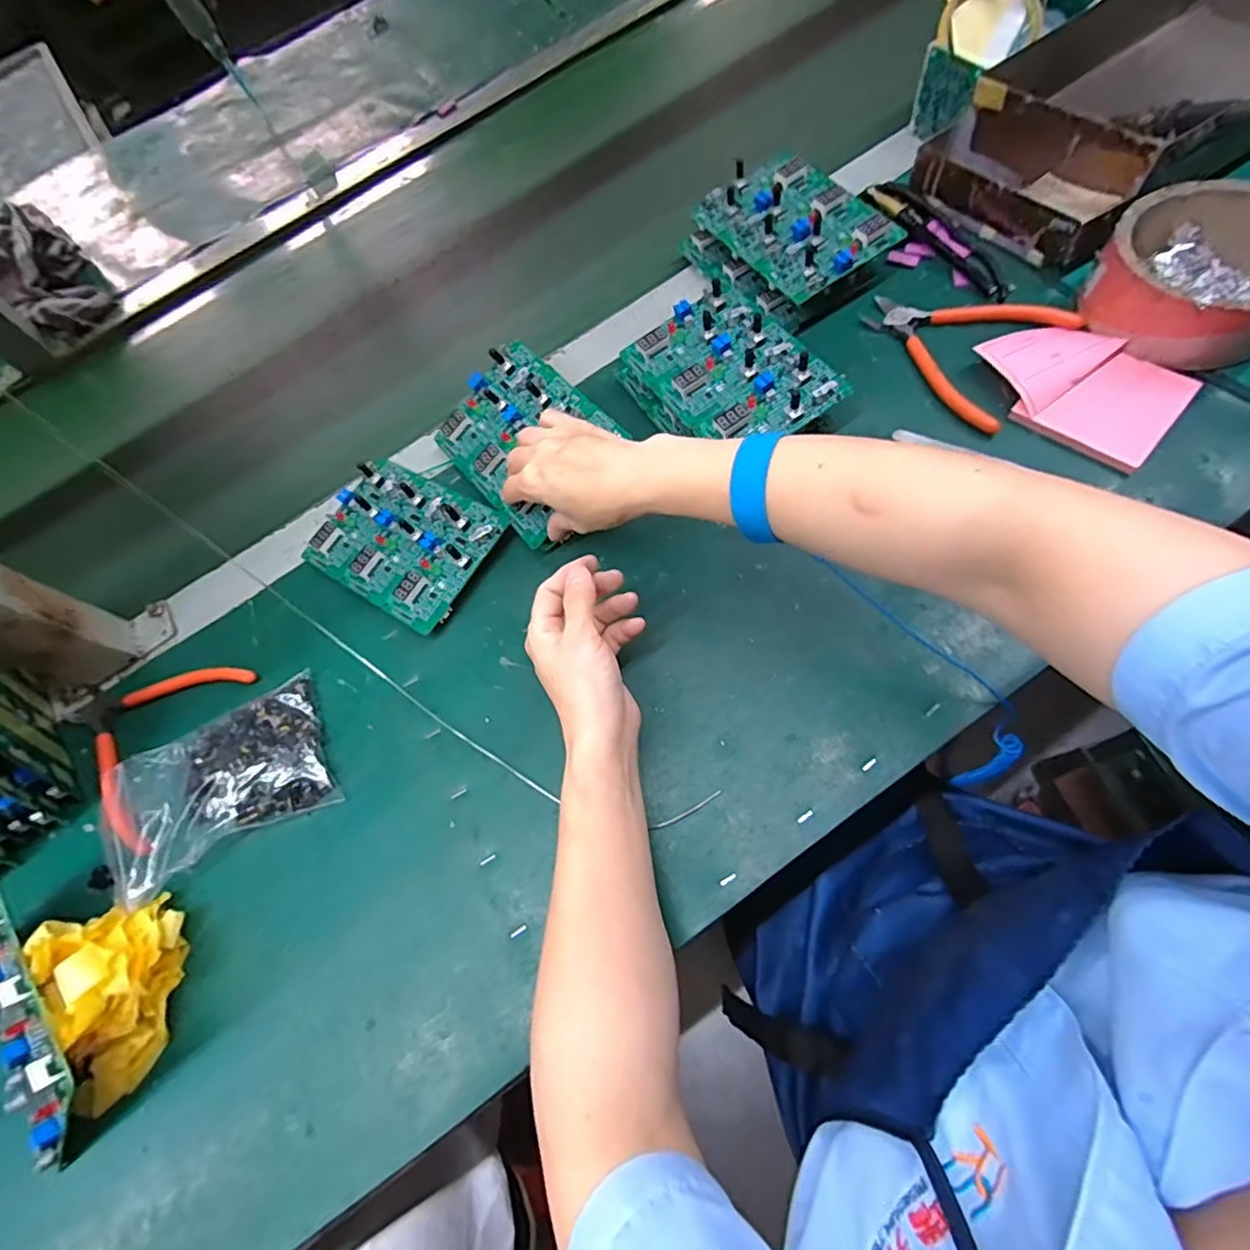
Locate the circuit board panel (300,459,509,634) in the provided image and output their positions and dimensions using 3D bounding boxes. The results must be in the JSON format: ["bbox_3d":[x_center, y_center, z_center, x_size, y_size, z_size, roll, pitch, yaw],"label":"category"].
[{"bbox_3d":[-0.172,-0.068,0.456,0.141,0.028,0.103,31,74,13],"label":"circuit board panel"}]

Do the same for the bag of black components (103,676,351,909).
[{"bbox_3d":[-0.278,0.108,0.399,0.152,0.029,0.098,-29,71,-8],"label":"bag of black components"}]

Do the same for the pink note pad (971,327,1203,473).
[{"bbox_3d":[0.318,-0.171,0.419,0.126,0.024,0.088,38,75,15],"label":"pink note pad"}]

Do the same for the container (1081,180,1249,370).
[{"bbox_3d":[0.400,-0.245,0.410,0.128,0.062,0.120,-43,73,-13],"label":"container"}]

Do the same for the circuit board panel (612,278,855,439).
[{"bbox_3d":[0.077,-0.187,0.446,0.104,0.046,0.147,-34,72,-10],"label":"circuit board panel"}]

